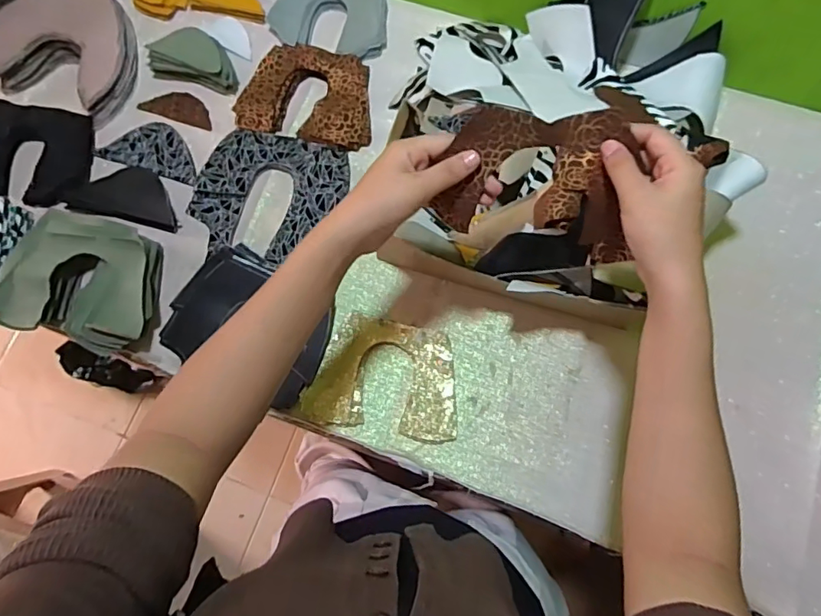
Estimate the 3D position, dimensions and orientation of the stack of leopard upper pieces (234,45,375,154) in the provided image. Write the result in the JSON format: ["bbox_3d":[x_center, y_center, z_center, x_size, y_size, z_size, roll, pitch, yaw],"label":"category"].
[{"bbox_3d":[-0.133,-0.284,0.702,0.177,0.027,0.131,14,75,4],"label":"stack of leopard upper pieces"}]

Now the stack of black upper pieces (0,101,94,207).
[{"bbox_3d":[-0.503,-0.209,0.689,0.159,0.034,0.132,14,75,4],"label":"stack of black upper pieces"}]

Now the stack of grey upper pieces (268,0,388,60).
[{"bbox_3d":[-0.114,-0.407,0.737,0.165,0.033,0.105,11,75,3],"label":"stack of grey upper pieces"}]

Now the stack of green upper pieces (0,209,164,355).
[{"bbox_3d":[-0.391,-0.035,0.621,0.192,0.046,0.152,15,75,4],"label":"stack of green upper pieces"}]

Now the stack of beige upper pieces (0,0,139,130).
[{"bbox_3d":[-0.462,-0.356,0.717,0.174,0.056,0.176,21,75,6],"label":"stack of beige upper pieces"}]

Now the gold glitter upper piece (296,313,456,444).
[{"bbox_3d":[-0.030,0.078,0.608,0.175,0.013,0.127,10,75,3],"label":"gold glitter upper piece"}]

